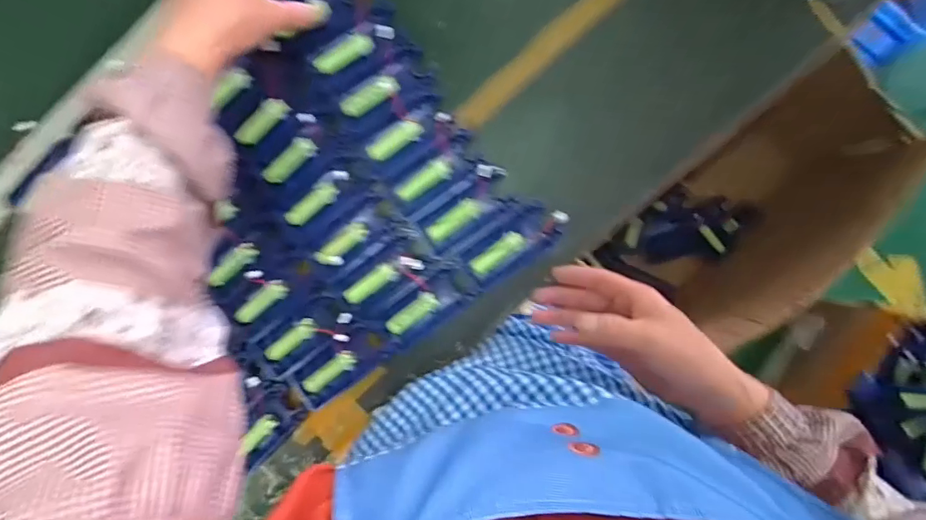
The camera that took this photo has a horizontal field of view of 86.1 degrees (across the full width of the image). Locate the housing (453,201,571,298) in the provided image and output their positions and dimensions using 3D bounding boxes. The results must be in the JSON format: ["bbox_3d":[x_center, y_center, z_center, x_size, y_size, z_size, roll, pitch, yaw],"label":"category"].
[{"bbox_3d":[0.038,-0.013,0.428,0.105,0.016,0.044,-35,87,5],"label":"housing"}]

